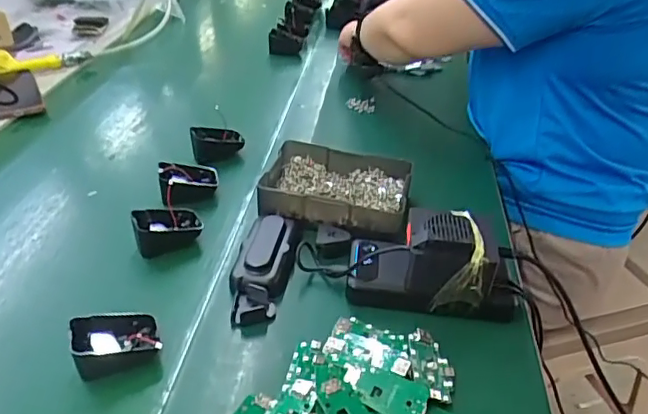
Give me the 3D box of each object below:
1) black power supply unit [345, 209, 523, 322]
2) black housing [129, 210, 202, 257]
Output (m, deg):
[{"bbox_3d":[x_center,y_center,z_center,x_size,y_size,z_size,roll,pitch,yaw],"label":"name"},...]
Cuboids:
[{"bbox_3d":[0.100,0.042,0.510,0.155,0.069,0.069,8,33,10],"label":"black power supply unit"},{"bbox_3d":[-0.164,0.023,0.587,0.070,0.043,0.041,-12,35,-21],"label":"black housing"}]

